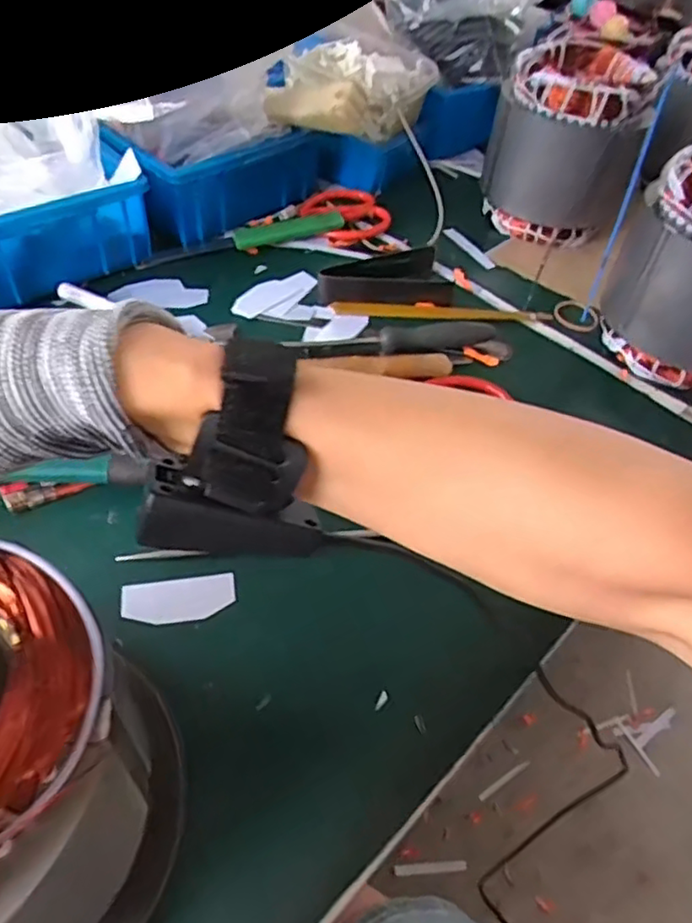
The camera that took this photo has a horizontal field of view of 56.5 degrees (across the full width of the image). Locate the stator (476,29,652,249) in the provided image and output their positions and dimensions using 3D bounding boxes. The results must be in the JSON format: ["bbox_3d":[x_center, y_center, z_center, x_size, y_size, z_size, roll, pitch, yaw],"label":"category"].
[{"bbox_3d":[0.234,-0.338,0.700,0.146,0.166,0.133,25,51,15],"label":"stator"}]

